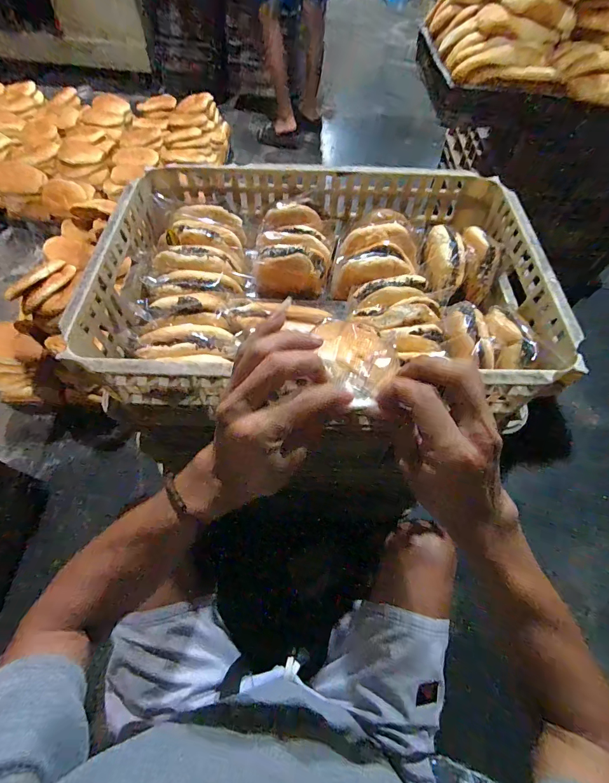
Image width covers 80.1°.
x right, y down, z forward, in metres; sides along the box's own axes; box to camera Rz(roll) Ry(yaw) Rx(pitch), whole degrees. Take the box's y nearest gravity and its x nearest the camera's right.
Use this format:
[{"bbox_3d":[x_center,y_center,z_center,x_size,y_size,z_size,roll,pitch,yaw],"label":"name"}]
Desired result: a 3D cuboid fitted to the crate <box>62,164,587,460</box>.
[{"bbox_3d":[0.025,-0.164,0.551,0.601,0.124,0.417,2,59,0],"label":"crate"}]

